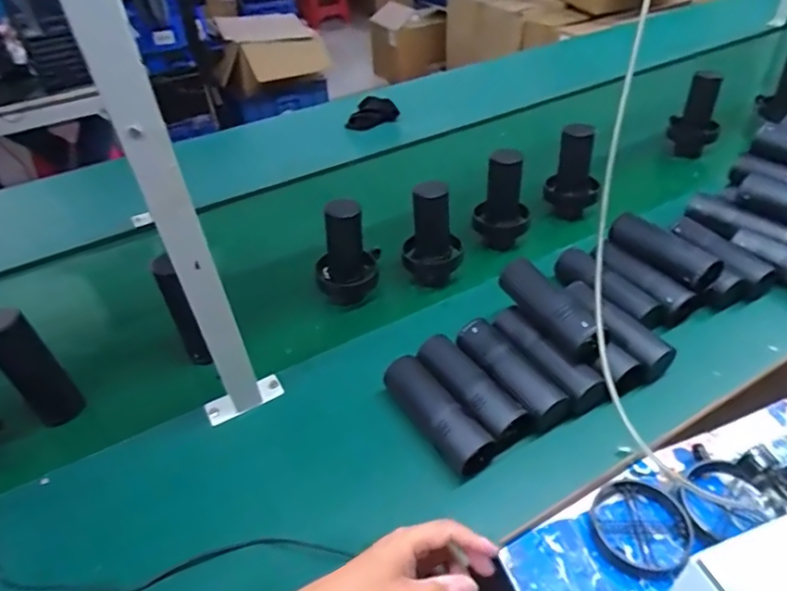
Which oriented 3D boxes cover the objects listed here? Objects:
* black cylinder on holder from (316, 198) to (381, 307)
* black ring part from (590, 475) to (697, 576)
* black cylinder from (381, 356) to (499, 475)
[{"bbox_3d":[-0.072,-0.070,0.829,0.094,0.188,0.072,-6,42,-2],"label":"black cylinder on holder"},{"bbox_3d":[0.267,0.244,0.586,0.104,0.013,0.100,-2,42,2],"label":"black ring part"},{"bbox_3d":[0.050,0.146,0.665,0.056,0.060,0.163,-28,47,-24],"label":"black cylinder"}]

